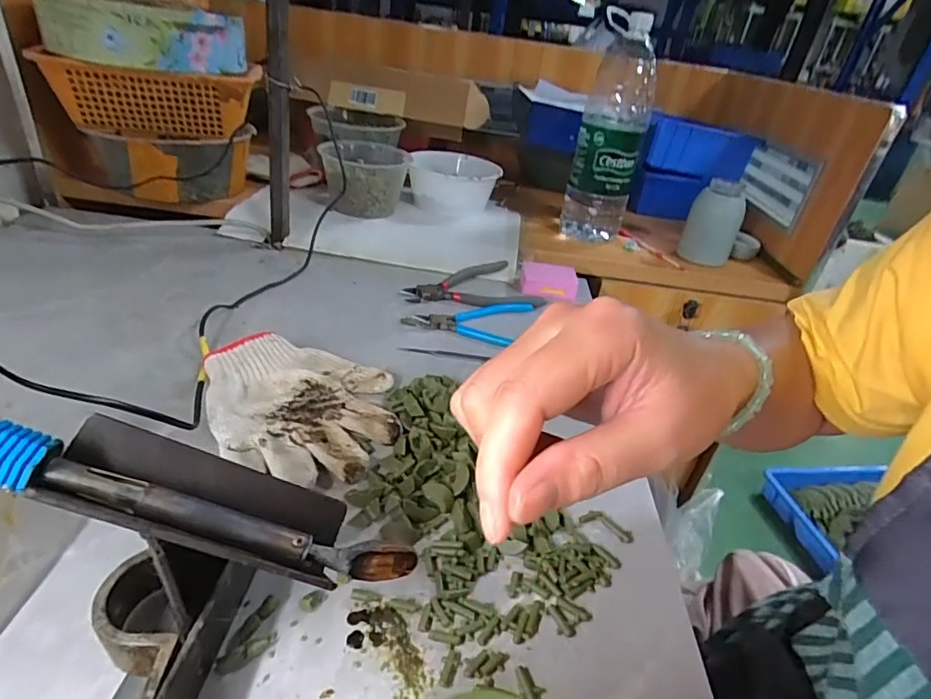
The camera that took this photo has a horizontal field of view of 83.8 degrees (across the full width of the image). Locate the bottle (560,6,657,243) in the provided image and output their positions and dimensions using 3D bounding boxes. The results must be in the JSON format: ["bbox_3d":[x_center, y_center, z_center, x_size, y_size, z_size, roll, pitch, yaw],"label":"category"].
[{"bbox_3d":[0.229,-0.333,0.816,0.095,0.315,0.113,14,33,11],"label":"bottle"}]

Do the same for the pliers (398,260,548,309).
[{"bbox_3d":[0.005,-0.077,0.664,0.163,0.013,0.115,-10,36,-25],"label":"pliers"}]

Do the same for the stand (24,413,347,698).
[{"bbox_3d":[-0.126,0.114,0.246,0.119,0.115,0.115,4,32,-5],"label":"stand"}]

